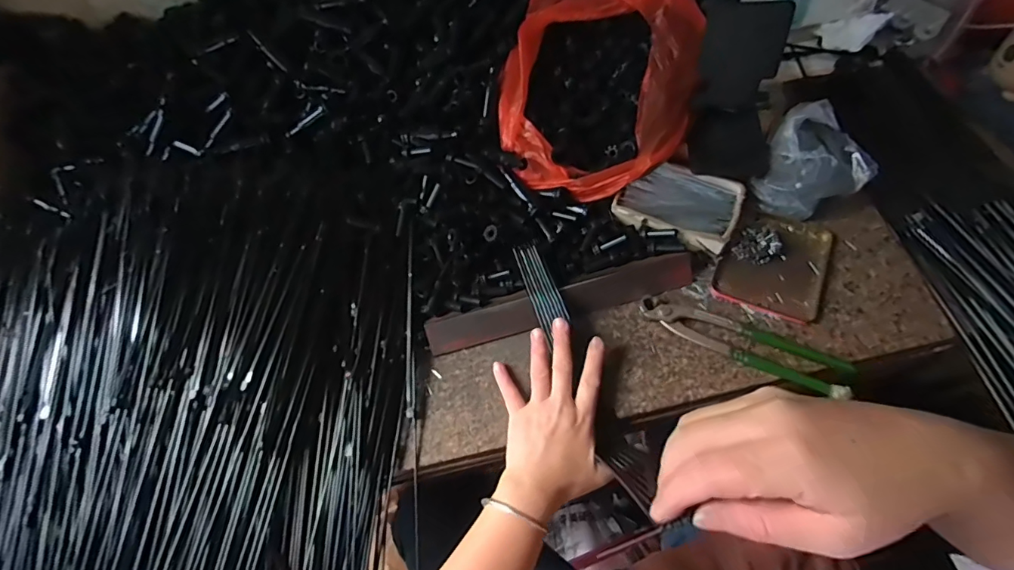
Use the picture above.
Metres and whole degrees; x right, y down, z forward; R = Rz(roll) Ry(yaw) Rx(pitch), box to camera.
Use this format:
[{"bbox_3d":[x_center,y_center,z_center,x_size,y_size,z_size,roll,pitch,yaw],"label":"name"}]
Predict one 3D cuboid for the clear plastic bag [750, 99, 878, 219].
[{"bbox_3d":[0.340,-0.134,0.530,0.102,0.056,0.120,23,67,17],"label":"clear plastic bag"}]

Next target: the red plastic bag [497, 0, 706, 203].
[{"bbox_3d":[0.096,-0.221,0.531,0.215,0.131,0.218,21,67,16],"label":"red plastic bag"}]

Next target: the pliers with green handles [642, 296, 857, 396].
[{"bbox_3d":[0.230,0.053,0.471,0.189,0.026,0.045,25,68,18],"label":"pliers with green handles"}]

